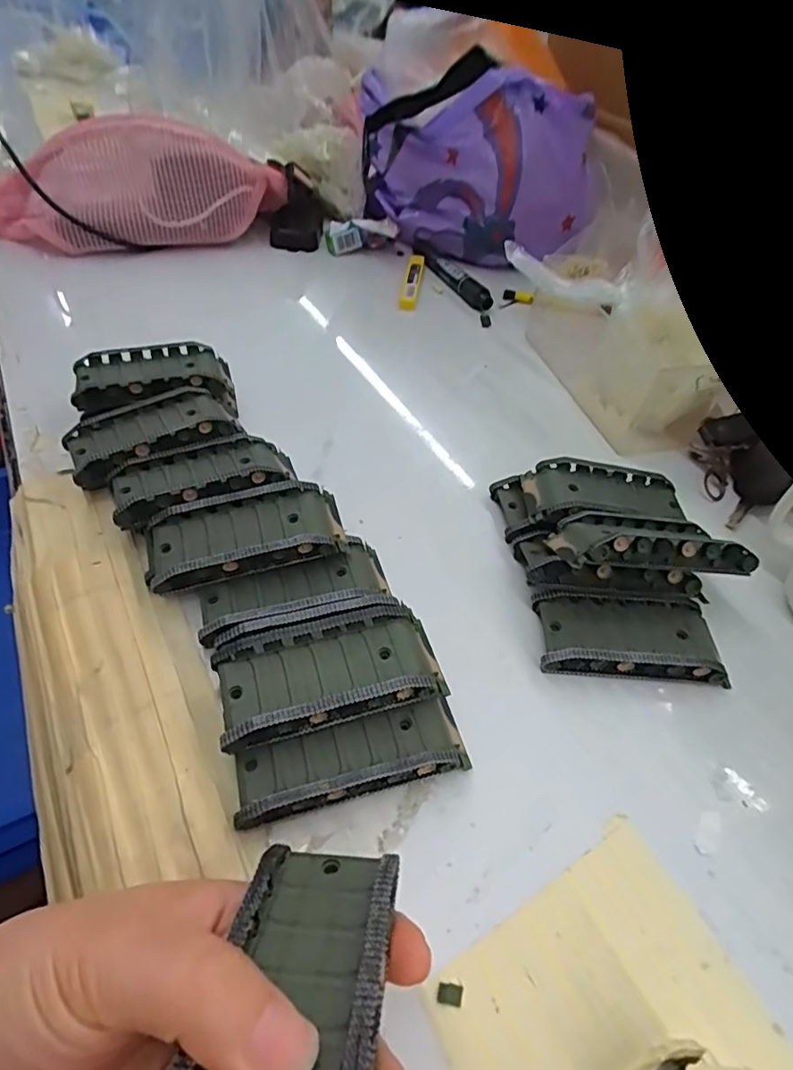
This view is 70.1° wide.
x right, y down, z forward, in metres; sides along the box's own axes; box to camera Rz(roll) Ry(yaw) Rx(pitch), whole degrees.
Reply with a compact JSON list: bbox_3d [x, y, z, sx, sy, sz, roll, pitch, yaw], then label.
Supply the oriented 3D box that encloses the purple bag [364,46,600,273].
[{"bbox_3d":[0.076,-0.367,0.573,0.240,0.165,0.081,15,48,7],"label":"purple bag"}]

